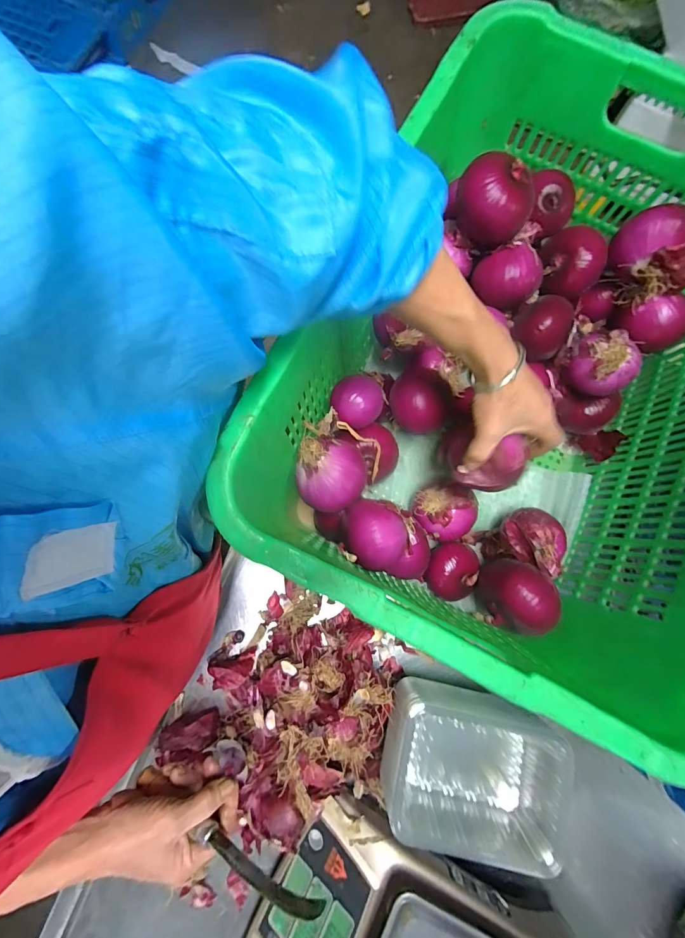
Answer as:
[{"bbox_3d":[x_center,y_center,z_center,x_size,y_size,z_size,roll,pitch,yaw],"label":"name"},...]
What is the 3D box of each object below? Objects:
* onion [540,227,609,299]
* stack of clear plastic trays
[{"bbox_3d":[0.296,-0.265,0.466,0.078,0.057,0.073,-24,81,-6],"label":"onion"},{"bbox_3d":[0.145,0.335,0.404,0.192,0.080,0.143,13,79,1],"label":"stack of clear plastic trays"}]

